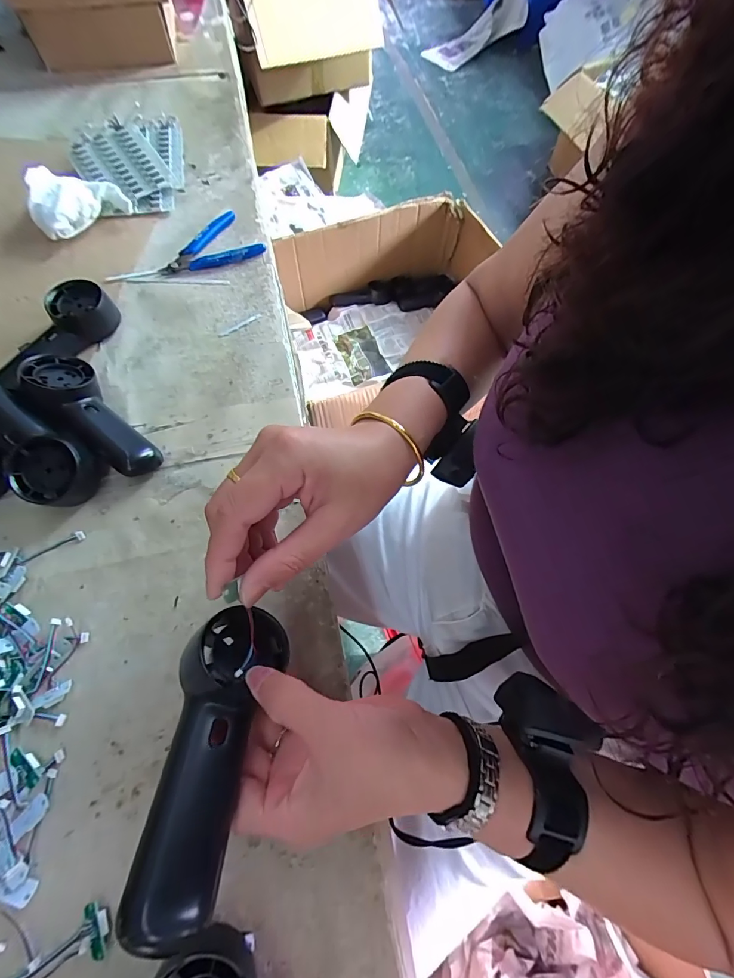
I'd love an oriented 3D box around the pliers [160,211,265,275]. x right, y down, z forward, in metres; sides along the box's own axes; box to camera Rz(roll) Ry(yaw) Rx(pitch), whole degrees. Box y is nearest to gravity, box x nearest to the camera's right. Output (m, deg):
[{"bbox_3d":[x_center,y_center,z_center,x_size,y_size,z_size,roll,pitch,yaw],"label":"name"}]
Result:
[{"bbox_3d":[-0.193,-0.296,0.488,0.118,0.013,0.076,-21,69,-11],"label":"pliers"}]

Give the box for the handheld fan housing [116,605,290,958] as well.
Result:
[{"bbox_3d":[-0.084,0.139,0.227,0.056,0.032,0.157,5,48,0],"label":"handheld fan housing"}]

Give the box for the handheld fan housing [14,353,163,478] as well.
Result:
[{"bbox_3d":[-0.253,-0.068,0.370,0.147,0.047,0.050,43,71,15],"label":"handheld fan housing"}]

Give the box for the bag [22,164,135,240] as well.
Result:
[{"bbox_3d":[-0.344,-0.342,0.476,0.100,0.049,0.061,-37,73,-16],"label":"bag"}]

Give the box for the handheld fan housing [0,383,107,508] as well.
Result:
[{"bbox_3d":[-0.300,-0.048,0.348,0.145,0.039,0.060,45,71,-1],"label":"handheld fan housing"}]

